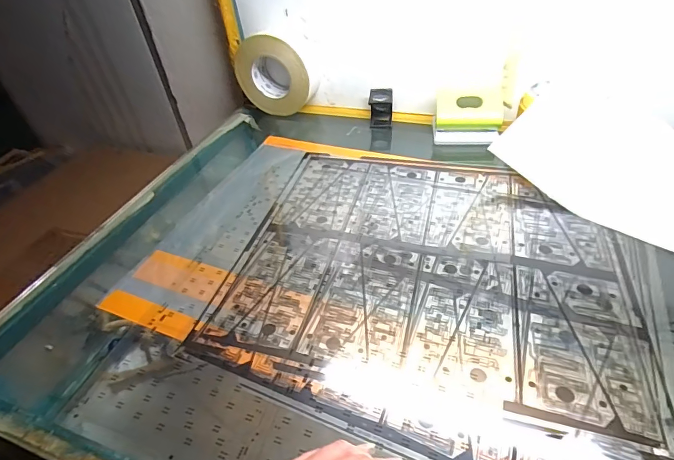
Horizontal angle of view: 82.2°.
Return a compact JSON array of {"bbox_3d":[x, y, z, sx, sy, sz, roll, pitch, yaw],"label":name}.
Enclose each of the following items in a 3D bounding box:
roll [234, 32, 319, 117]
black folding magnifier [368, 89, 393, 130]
[{"bbox_3d":[-0.109,-0.278,0.701,0.138,0.131,0.056,10,45,17],"label":"roll"},{"bbox_3d":[0.077,-0.212,0.673,0.039,0.056,0.043,3,43,9],"label":"black folding magnifier"}]

